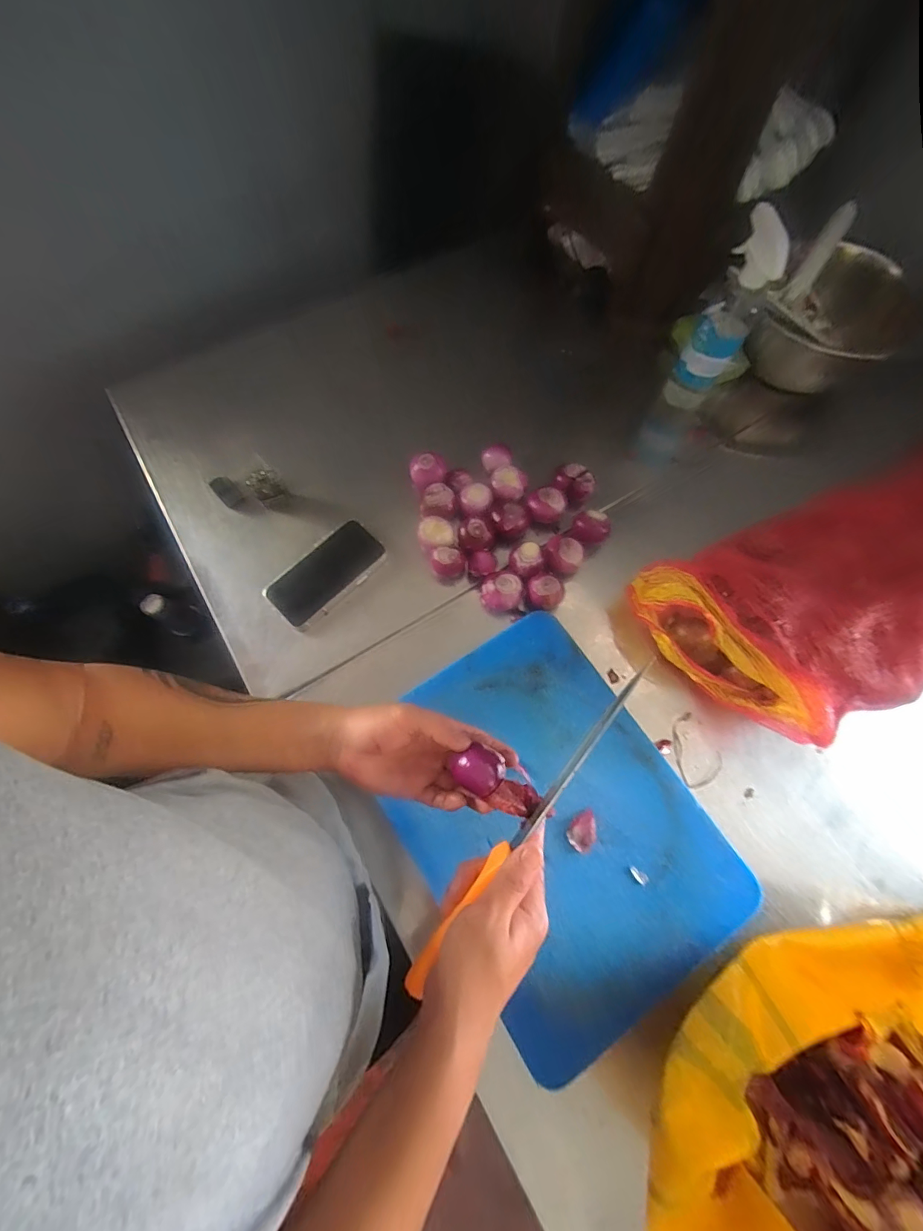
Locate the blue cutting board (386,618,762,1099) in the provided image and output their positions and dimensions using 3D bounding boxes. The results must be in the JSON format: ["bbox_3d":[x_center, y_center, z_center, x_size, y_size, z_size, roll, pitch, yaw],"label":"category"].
[{"bbox_3d":[0.094,0.217,0.487,0.292,0.021,0.384,-33,75,-11],"label":"blue cutting board"}]

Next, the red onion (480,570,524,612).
[{"bbox_3d":[0.053,-0.030,0.578,0.051,0.037,0.047,0,72,-1],"label":"red onion"}]

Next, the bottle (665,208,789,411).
[{"bbox_3d":[0.354,-0.390,0.601,0.069,0.234,0.053,30,74,9],"label":"bottle"}]

